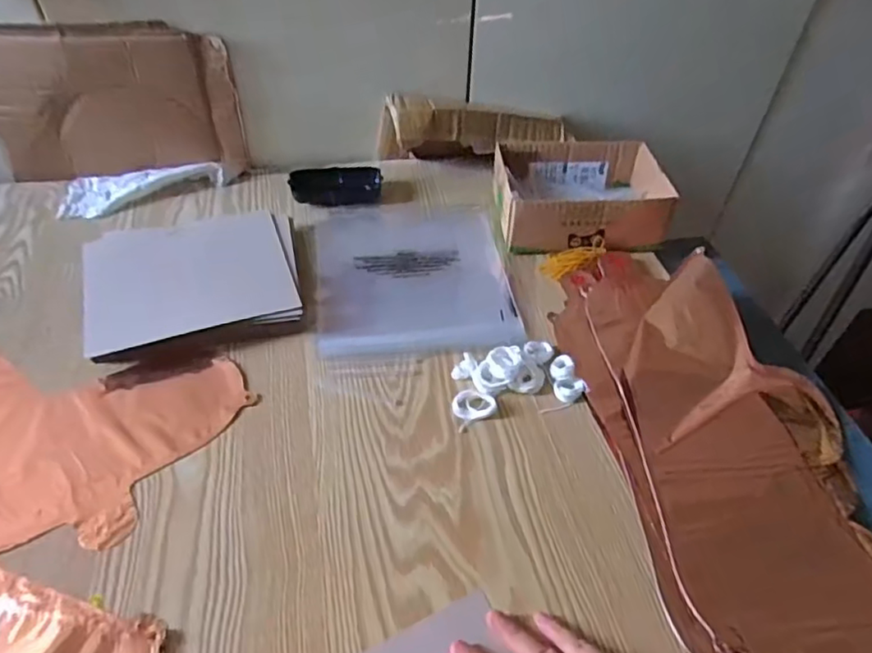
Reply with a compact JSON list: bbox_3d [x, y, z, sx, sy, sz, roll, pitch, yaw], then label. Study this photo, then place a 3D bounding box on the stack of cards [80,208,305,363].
[{"bbox_3d":[-0.240,-0.050,0.595,0.196,0.026,0.160,-11,47,-12],"label":"stack of cards"}]

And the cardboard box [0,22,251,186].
[{"bbox_3d":[-0.369,-0.251,0.679,0.267,0.173,0.036,-2,46,-3],"label":"cardboard box"}]

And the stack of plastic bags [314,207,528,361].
[{"bbox_3d":[-0.027,-0.061,0.641,0.200,0.011,0.235,-5,46,-7],"label":"stack of plastic bags"}]

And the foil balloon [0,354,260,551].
[{"bbox_3d":[-0.387,0.066,0.514,0.395,0.011,0.213,18,48,15],"label":"foil balloon"}]

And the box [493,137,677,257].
[{"bbox_3d":[0.163,-0.151,0.684,0.181,0.064,0.142,0,46,-2],"label":"box"}]

